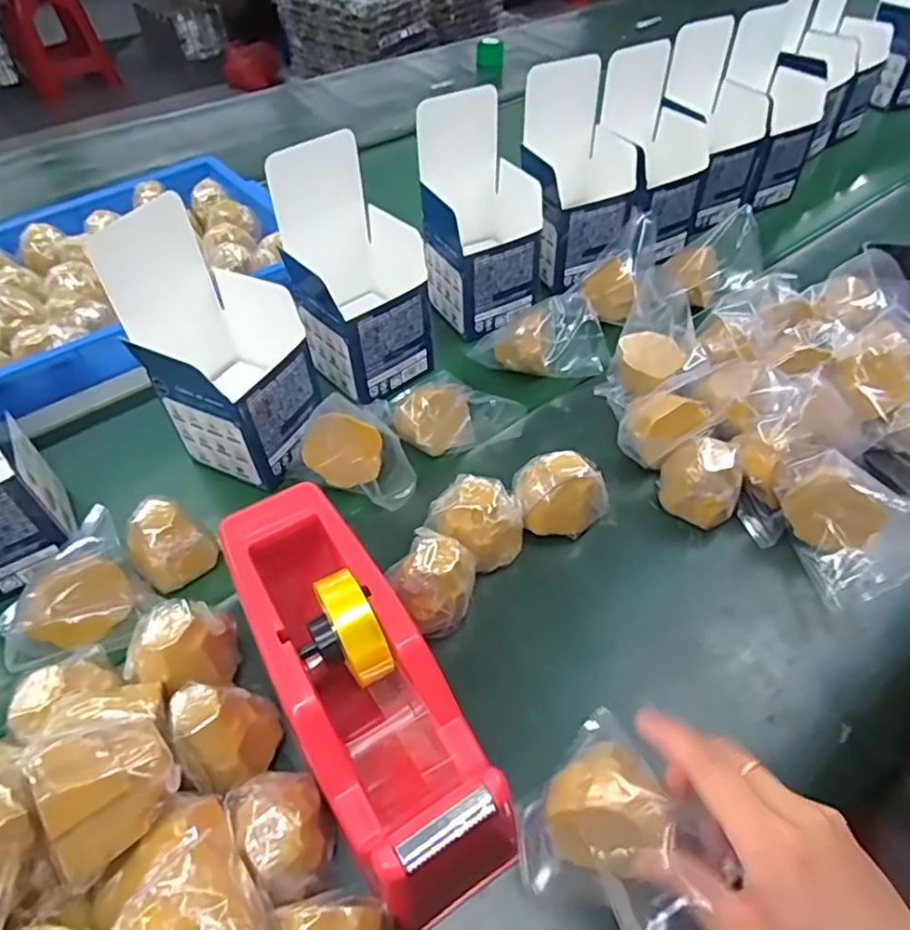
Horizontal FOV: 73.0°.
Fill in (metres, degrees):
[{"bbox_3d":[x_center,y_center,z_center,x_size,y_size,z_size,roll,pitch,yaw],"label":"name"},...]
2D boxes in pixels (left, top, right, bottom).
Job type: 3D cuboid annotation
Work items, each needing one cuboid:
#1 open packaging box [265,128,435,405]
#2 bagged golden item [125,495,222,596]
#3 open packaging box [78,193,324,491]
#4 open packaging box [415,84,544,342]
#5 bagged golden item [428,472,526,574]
[{"bbox_3d":[-0.078,-0.152,0.499,0.089,0.174,0.096,-37,57,-26],"label":"open packaging box"},{"bbox_3d":[-0.189,0.052,0.407,0.045,0.044,0.047,-37,57,-27],"label":"bagged golden item"},{"bbox_3d":[-0.165,-0.080,0.433,0.091,0.169,0.098,19,52,18],"label":"open packaging box"},{"bbox_3d":[0.023,-0.222,0.554,0.096,0.170,0.090,-24,52,-18],"label":"open packaging box"},{"bbox_3d":[0.016,0.041,0.417,0.060,0.060,0.046,30,56,26],"label":"bagged golden item"}]

